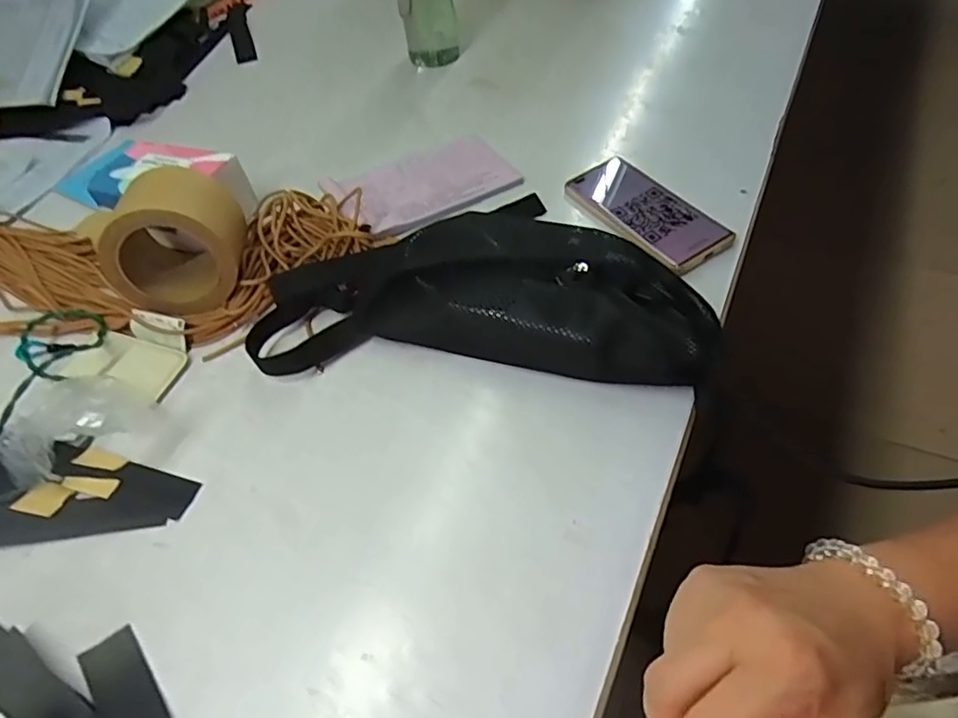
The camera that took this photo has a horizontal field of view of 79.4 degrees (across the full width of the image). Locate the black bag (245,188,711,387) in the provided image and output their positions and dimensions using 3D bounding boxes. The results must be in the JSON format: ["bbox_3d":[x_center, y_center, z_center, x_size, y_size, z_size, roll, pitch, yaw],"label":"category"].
[{"bbox_3d":[0.005,-0.087,0.499,0.374,0.072,0.218,2,52,7],"label":"black bag"}]

